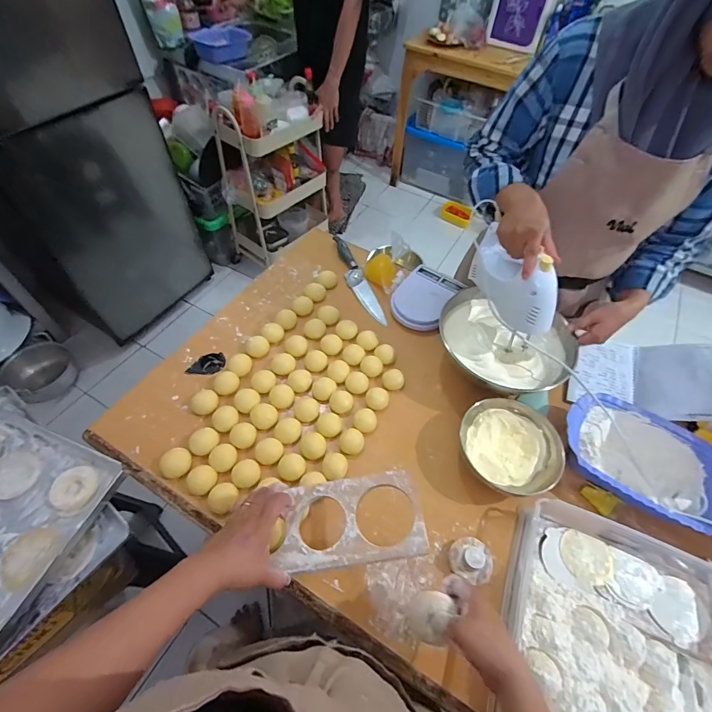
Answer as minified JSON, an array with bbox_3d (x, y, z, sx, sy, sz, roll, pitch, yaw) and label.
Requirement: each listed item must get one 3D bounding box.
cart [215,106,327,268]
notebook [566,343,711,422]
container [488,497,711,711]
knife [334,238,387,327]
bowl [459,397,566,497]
[{"bbox_3d":[-0.356,-0.730,1.721,0.251,0.713,0.454,37,61,20],"label":"cart"},{"bbox_3d":[0.576,0.040,0.767,0.240,0.051,0.215,4,47,31],"label":"notebook"},{"bbox_3d":[0.355,0.411,0.489,0.325,0.062,0.370,22,58,12],"label":"container"},{"bbox_3d":[0.000,-0.194,0.927,0.043,0.023,0.302,-17,58,-14],"label":"knife"},{"bbox_3d":[0.265,0.157,0.660,0.164,0.064,0.141,26,59,14],"label":"bowl"}]

